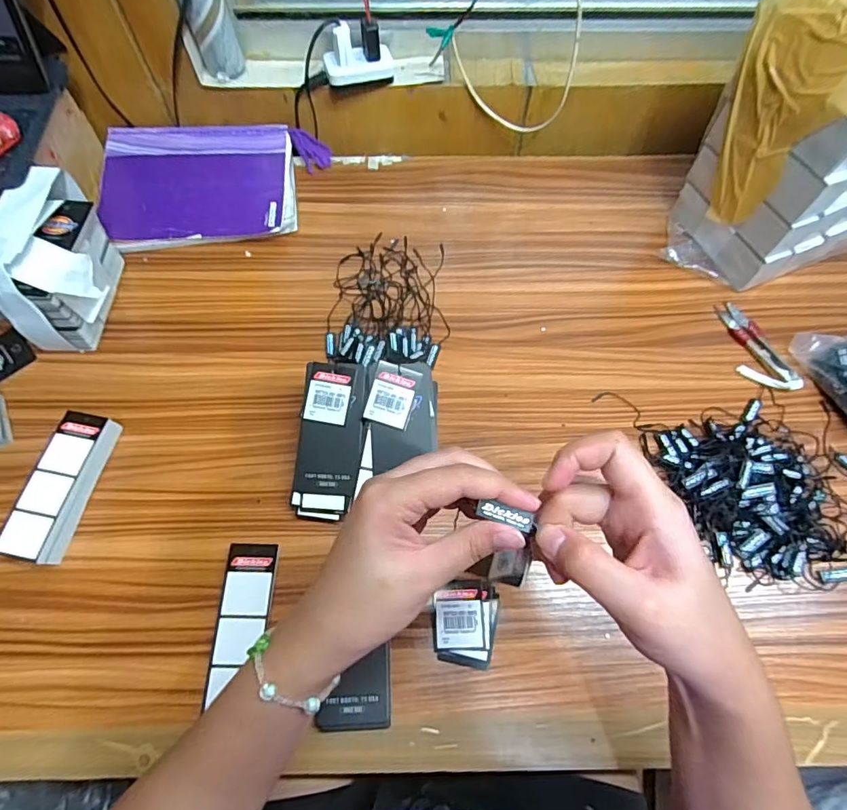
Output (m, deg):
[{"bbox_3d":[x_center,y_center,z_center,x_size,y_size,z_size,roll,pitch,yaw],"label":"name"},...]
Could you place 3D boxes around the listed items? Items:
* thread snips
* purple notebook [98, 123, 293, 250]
[{"bbox_3d":[0.319,-0.057,0.501,0.043,0.011,0.105,-14,66,-7],"label":"thread snips"},{"bbox_3d":[-0.246,-0.244,0.565,0.202,0.030,0.152,-7,65,-4],"label":"purple notebook"}]

